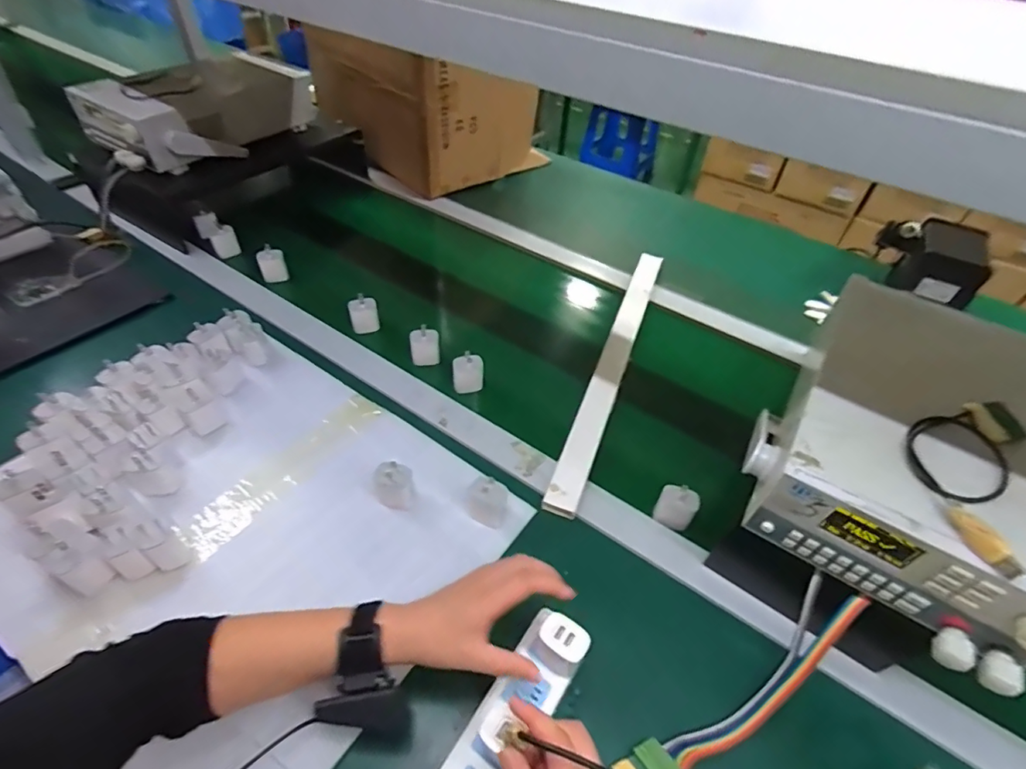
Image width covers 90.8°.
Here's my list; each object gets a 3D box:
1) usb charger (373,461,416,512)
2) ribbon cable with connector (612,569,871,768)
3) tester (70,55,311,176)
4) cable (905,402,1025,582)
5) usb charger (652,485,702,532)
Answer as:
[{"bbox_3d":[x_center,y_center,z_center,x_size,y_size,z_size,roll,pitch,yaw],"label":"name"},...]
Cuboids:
[{"bbox_3d":[-0.132,0.117,0.571,0.042,0.053,0.039,-12,48,-15],"label":"usb charger"},{"bbox_3d":[0.200,0.269,0.443,0.251,0.063,0.054,-33,54,-9],"label":"ribbon cable with connector"},{"bbox_3d":[-0.557,-0.509,0.937,0.381,0.103,0.199,-33,56,-31],"label":"tester"},{"bbox_3d":[0.367,0.065,0.411,0.081,0.014,0.175,30,51,23],"label":"cable"},{"bbox_3d":[0.191,0.144,0.591,0.042,0.054,0.027,25,49,19],"label":"usb charger"}]

